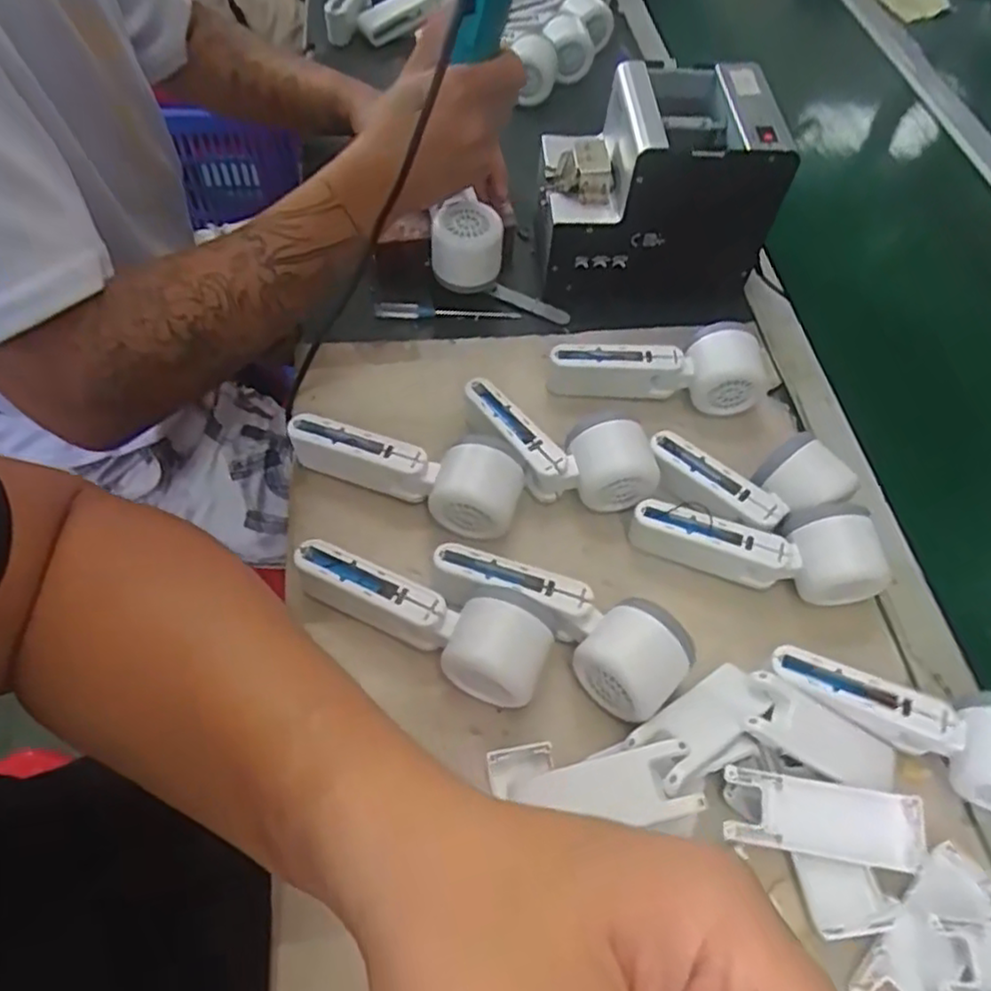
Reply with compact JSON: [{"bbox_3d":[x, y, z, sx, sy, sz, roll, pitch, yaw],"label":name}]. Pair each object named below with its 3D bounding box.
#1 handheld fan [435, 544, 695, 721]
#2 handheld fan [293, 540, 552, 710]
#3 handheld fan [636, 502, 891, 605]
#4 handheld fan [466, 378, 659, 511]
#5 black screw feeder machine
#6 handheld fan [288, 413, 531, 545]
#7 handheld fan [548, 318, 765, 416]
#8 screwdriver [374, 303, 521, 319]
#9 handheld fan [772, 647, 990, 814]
[{"bbox_3d":[0.040,0.075,0.443,0.167,0.047,0.063,30,60,14],"label":"handheld fan"},{"bbox_3d":[-0.048,0.070,0.435,0.171,0.051,0.061,27,59,12],"label":"handheld fan"},{"bbox_3d":[0.175,0.036,0.475,0.155,0.055,0.057,4,57,-2],"label":"handheld fan"},{"bbox_3d":[0.043,-0.034,0.510,0.152,0.049,0.063,21,58,9],"label":"handheld fan"},{"bbox_3d":[0.134,-0.267,0.620,0.182,0.157,0.139,-4,58,-7],"label":"black screw feeder machine"},{"bbox_3d":[-0.062,-0.024,0.499,0.168,0.050,0.052,24,59,11],"label":"handheld fan"},{"bbox_3d":[0.132,-0.108,0.559,0.172,0.064,0.048,6,57,-1],"label":"handheld fan"},{"bbox_3d":[-0.042,-0.161,0.620,0.125,0.013,0.010,-2,58,-6],"label":"screwdriver"},{"bbox_3d":[0.244,0.135,0.417,0.157,0.054,0.061,17,58,6],"label":"handheld fan"}]

